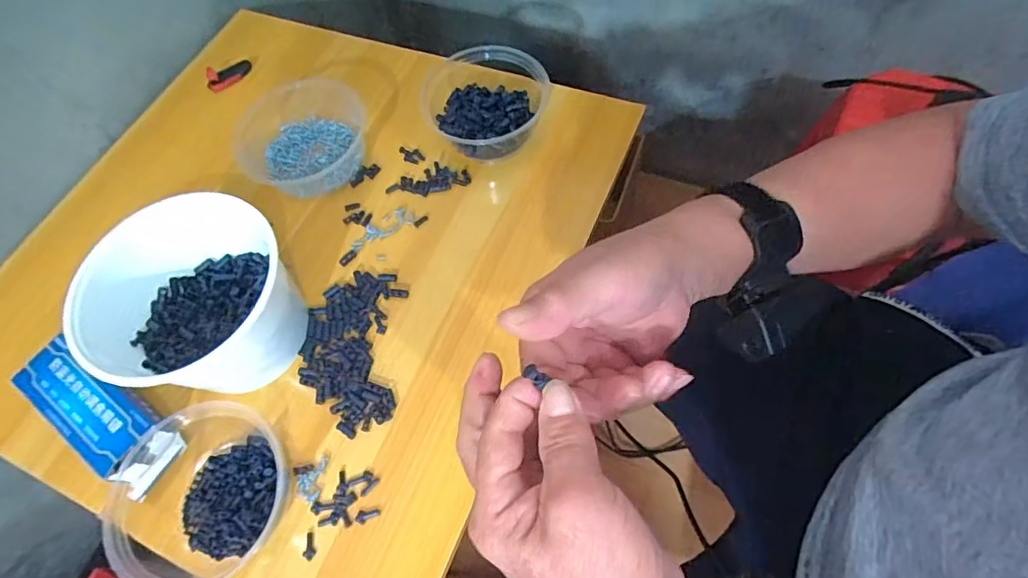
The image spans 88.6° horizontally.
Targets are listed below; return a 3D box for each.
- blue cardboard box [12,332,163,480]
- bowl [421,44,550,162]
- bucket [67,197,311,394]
[{"bbox_3d":[-0.384,0.103,0.477,0.155,0.023,0.059,31,71,16],"label":"blue cardboard box"},{"bbox_3d":[-0.039,-0.206,0.571,0.130,0.070,0.141,-2,63,4],"label":"bowl"},{"bbox_3d":[-0.272,0.014,0.461,0.136,0.110,0.146,-2,63,4],"label":"bucket"}]

